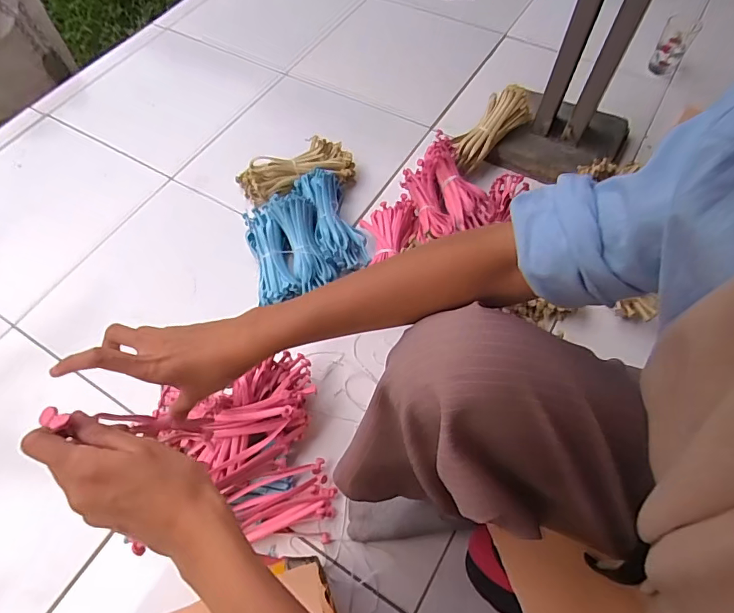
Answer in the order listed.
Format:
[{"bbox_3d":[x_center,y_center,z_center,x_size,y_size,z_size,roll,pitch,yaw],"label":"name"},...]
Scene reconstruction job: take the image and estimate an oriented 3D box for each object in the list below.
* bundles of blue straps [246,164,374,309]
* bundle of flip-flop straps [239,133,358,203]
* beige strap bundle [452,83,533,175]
[{"bbox_3d":[-0.114,-0.132,0.821,0.203,0.054,0.252,-15,62,-6],"label":"bundles of blue straps"},{"bbox_3d":[-0.144,-0.272,0.911,0.233,0.057,0.086,-14,62,-6],"label":"bundle of flip-flop straps"},{"bbox_3d":[0.238,-0.345,0.894,0.182,0.055,0.074,-47,67,8],"label":"beige strap bundle"}]

